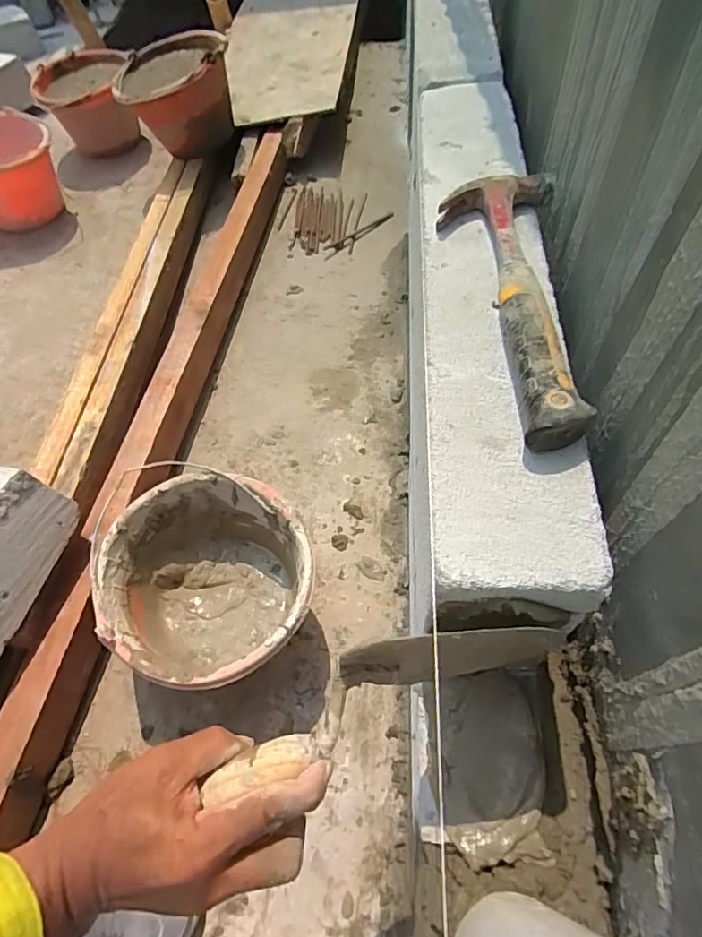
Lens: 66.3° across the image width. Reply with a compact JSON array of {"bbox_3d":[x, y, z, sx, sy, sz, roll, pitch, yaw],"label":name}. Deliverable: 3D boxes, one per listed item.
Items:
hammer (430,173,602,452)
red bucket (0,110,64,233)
[{"bbox_3d":[0.110,-0.127,0.389,0.087,0.029,0.263,3,57,6],"label":"hammer"},{"bbox_3d":[-0.774,-0.659,1.198,0.217,0.159,0.227,-33,60,-17],"label":"red bucket"}]

